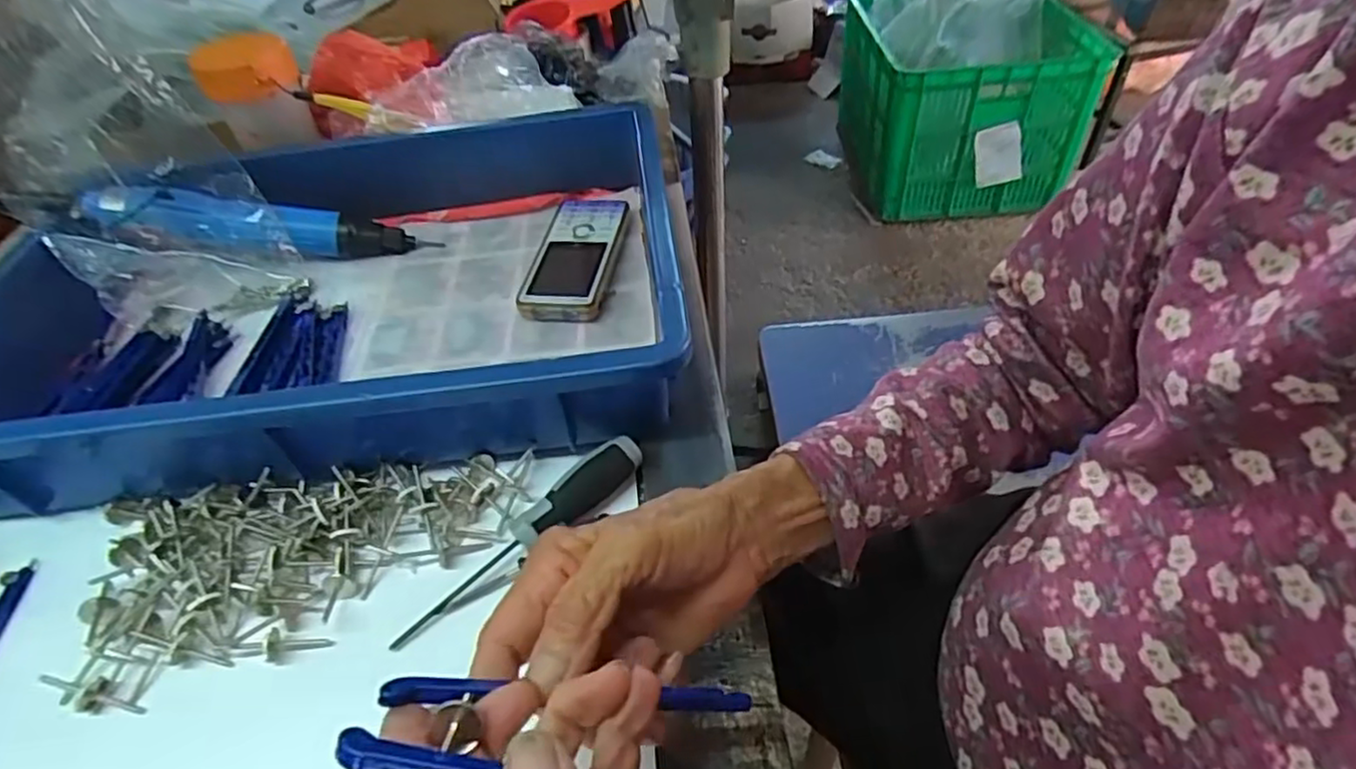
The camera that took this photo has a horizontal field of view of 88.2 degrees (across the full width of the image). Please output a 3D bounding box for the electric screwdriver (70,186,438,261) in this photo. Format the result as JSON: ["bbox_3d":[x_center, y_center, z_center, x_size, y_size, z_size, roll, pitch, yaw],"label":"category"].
[{"bbox_3d":[-0.303,-0.117,0.518,0.233,0.030,0.030,4,43,-18],"label":"electric screwdriver"}]

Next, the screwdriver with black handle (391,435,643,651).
[{"bbox_3d":[-0.076,0.075,0.350,0.144,0.021,0.021,-35,52,-25],"label":"screwdriver with black handle"}]

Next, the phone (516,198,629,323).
[{"bbox_3d":[-0.073,-0.093,0.504,0.059,0.020,0.129,3,46,9],"label":"phone"}]

